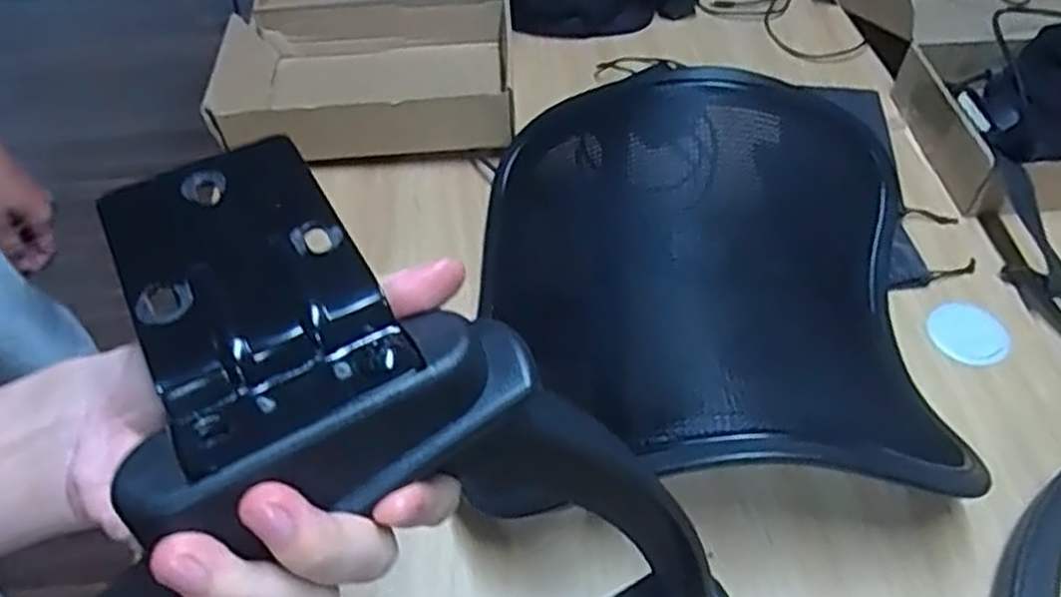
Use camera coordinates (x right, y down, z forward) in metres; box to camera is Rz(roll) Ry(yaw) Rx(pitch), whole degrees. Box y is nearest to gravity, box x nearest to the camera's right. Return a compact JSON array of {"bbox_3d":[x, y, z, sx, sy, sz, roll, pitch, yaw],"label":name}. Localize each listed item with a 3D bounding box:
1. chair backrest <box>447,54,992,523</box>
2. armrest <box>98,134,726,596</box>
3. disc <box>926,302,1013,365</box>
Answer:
[{"bbox_3d":[0.142,-0.031,0.685,0.372,0.123,0.392,-3,50,-2],"label":"chair backrest"},{"bbox_3d":[-0.076,0.091,0.323,0.270,0.231,0.185,-23,54,-17],"label":"armrest"},{"bbox_3d":[0.391,0.029,0.704,0.069,0.006,0.071,0,50,1],"label":"disc"}]

